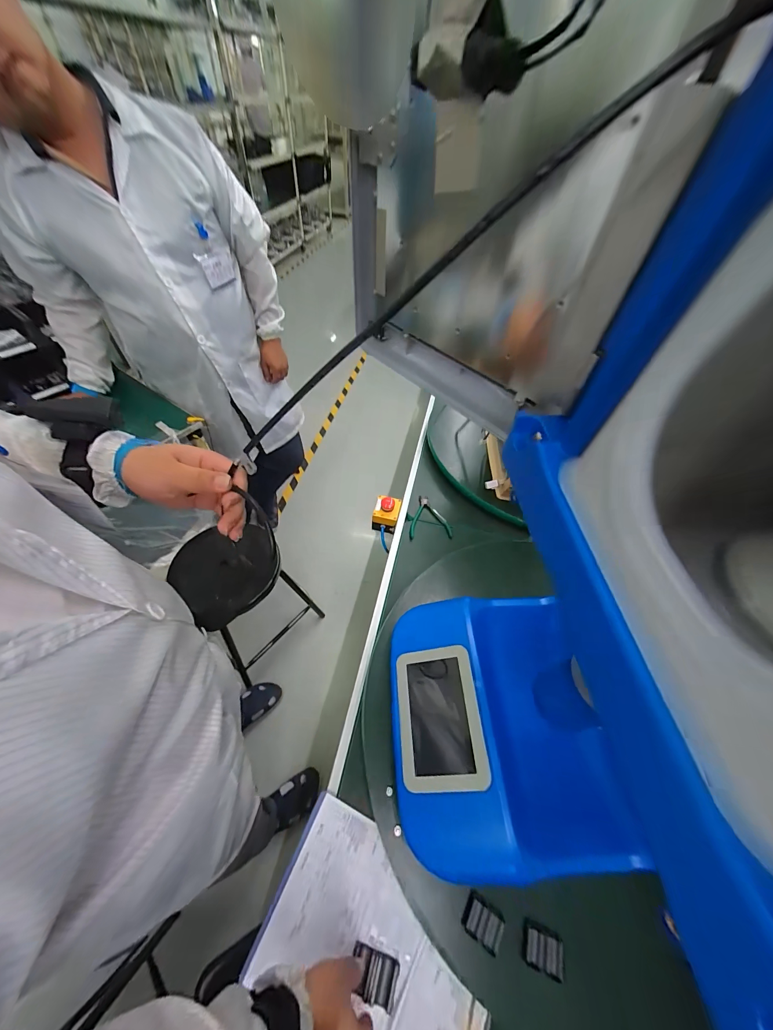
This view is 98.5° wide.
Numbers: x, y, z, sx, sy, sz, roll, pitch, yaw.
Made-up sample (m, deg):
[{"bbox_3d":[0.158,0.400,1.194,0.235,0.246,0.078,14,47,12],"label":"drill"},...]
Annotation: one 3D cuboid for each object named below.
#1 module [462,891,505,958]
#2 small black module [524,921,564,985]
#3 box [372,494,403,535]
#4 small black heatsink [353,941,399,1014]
[{"bbox_3d":[0.128,0.538,0.438,0.048,0.012,0.037,32,56,20],"label":"module"},{"bbox_3d":[0.200,0.556,0.424,0.043,0.021,0.037,18,53,10],"label":"small black module"},{"bbox_3d":[-0.001,-0.005,0.963,0.075,0.075,0.081,12,52,5],"label":"box"},{"bbox_3d":[-0.017,0.596,0.430,0.058,0.013,0.041,15,52,7],"label":"small black heatsink"}]

